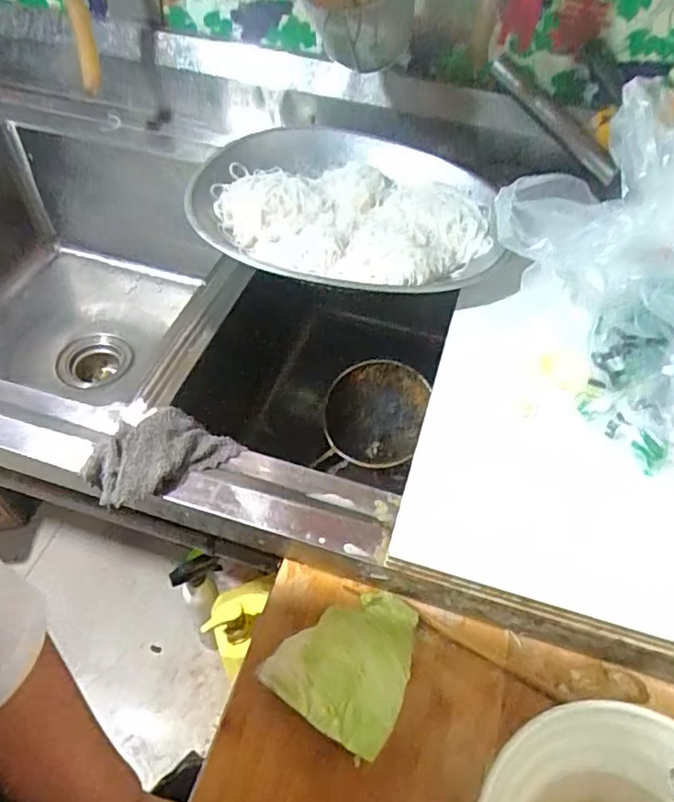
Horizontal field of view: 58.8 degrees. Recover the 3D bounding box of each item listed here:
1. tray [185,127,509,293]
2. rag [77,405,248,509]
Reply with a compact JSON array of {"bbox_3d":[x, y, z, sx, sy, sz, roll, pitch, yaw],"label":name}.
[{"bbox_3d":[0.010,-0.234,0.721,0.360,0.061,0.326,-5,51,-7],"label":"tray"},{"bbox_3d":[-0.161,0.044,0.535,0.121,0.033,0.081,-33,59,-26],"label":"rag"}]

